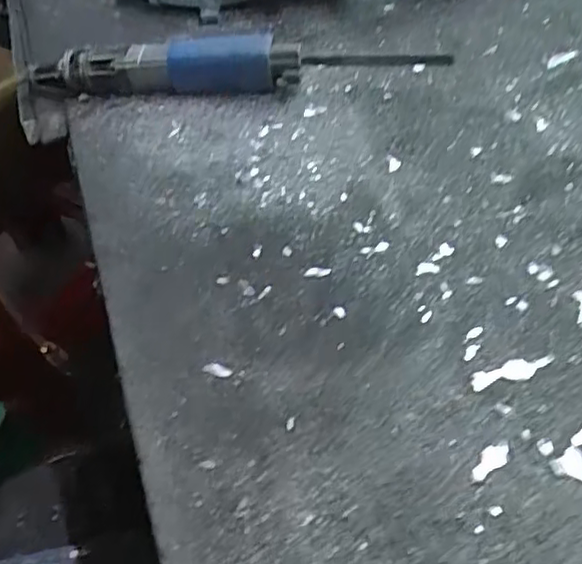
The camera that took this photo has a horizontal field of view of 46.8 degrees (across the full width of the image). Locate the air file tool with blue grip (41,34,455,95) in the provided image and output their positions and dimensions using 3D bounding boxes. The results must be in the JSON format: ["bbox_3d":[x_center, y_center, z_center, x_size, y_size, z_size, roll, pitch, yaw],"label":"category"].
[{"bbox_3d":[-0.045,-0.149,0.459,0.286,0.035,0.030,4,52,9],"label":"air file tool with blue grip"}]

